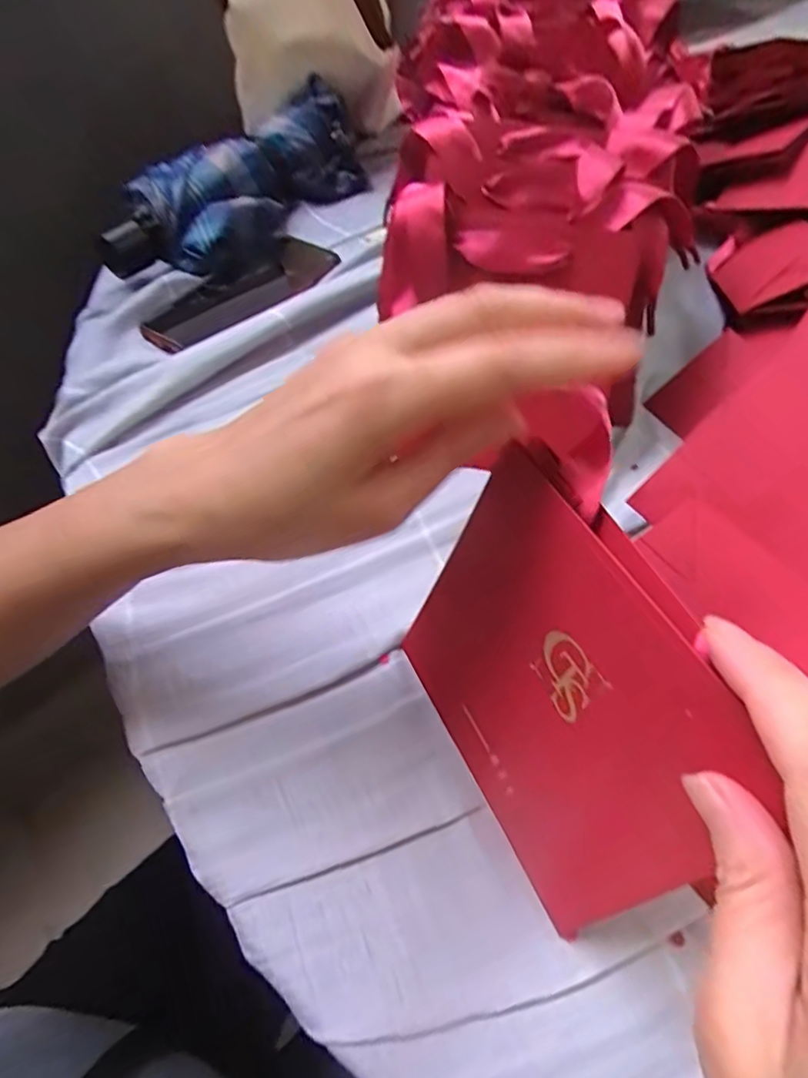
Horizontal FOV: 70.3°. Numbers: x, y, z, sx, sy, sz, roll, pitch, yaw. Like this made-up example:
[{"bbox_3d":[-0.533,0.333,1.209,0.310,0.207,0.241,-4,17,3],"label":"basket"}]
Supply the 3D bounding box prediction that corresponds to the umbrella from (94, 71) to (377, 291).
[{"bbox_3d":[-0.141,-0.303,0.521,0.078,0.085,0.269,35,65,23],"label":"umbrella"}]

